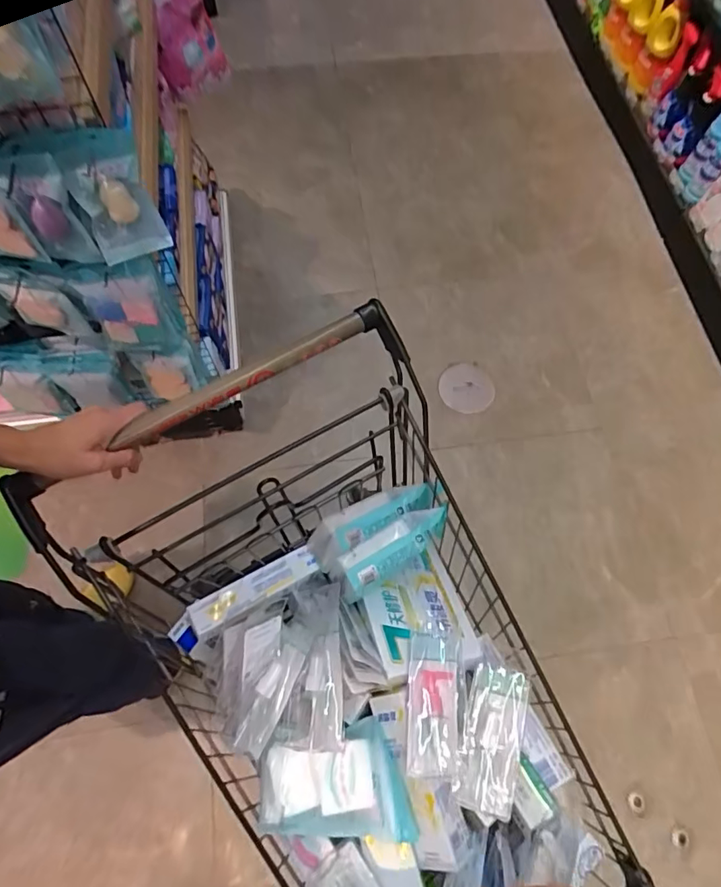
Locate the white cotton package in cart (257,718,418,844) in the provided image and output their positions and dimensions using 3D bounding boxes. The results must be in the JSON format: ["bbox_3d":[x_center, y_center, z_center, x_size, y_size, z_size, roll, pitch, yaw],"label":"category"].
[{"bbox_3d":[-0.033,0.404,0.588,0.163,0.040,0.117,-1,50,-15],"label":"white cotton package in cart"}]

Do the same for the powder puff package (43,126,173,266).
[{"bbox_3d":[-0.347,-0.344,0.711,0.102,0.172,0.035,-23,46,-15],"label":"powder puff package"}]

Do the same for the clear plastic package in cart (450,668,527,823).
[{"bbox_3d":[0.152,0.335,0.578,0.063,0.032,0.149,17,54,8],"label":"clear plastic package in cart"}]

